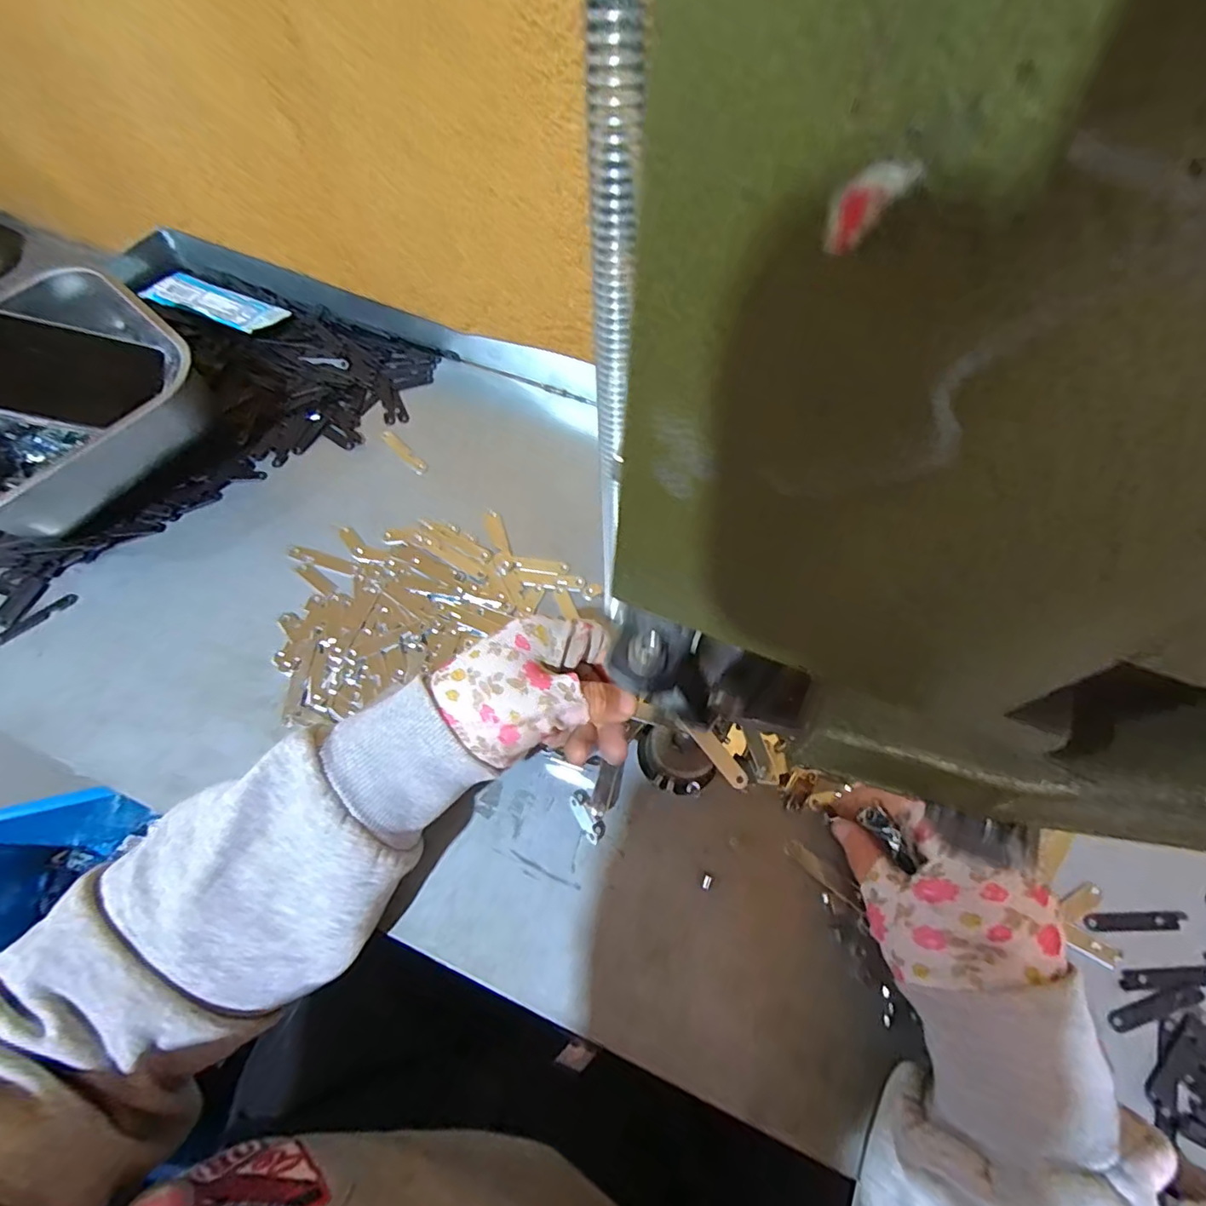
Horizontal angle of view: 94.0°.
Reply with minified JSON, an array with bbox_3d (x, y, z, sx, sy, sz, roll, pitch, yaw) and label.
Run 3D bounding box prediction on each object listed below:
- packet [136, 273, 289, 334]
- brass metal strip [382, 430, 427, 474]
[{"bbox_3d":[-0.336,-0.259,0.490,0.129,0.018,0.045,19,64,9],"label":"packet"},{"bbox_3d":[-0.158,-0.120,0.446,0.011,0.004,0.051,-40,70,-19],"label":"brass metal strip"}]

